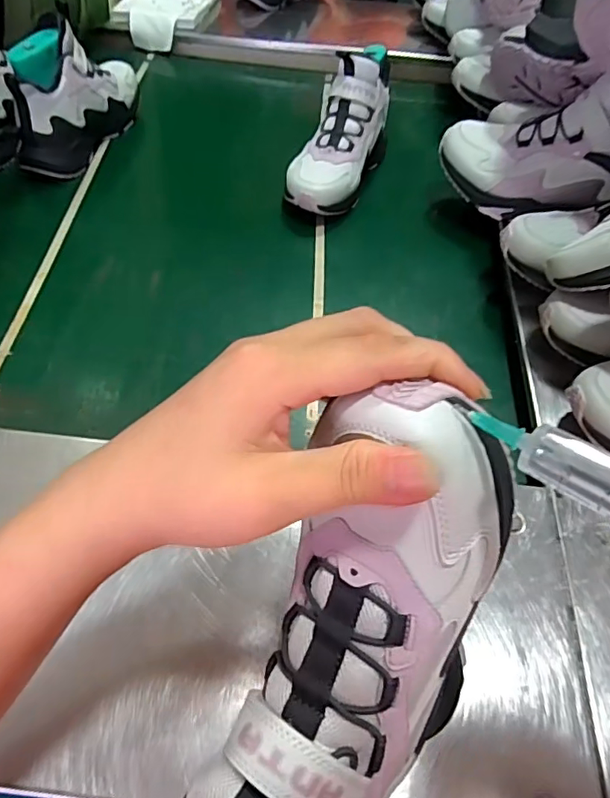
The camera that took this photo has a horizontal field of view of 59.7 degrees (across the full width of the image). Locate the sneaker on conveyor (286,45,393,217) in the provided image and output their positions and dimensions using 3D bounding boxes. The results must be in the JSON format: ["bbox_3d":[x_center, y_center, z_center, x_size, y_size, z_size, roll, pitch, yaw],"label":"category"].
[{"bbox_3d":[0.045,-0.336,0.671,0.083,0.146,0.203,19,56,11],"label":"sneaker on conveyor"}]

